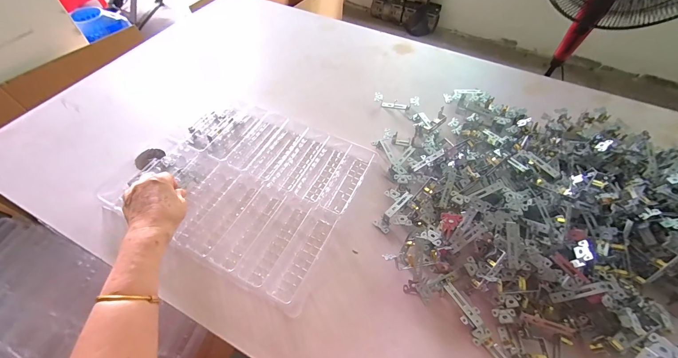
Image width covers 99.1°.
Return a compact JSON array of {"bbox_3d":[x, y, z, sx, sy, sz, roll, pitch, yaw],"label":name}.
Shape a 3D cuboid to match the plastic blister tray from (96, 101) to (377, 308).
[{"bbox_3d":[-0.189,-0.008,0.578,0.427,0.032,0.332,23,56,15],"label":"plastic blister tray"}]

